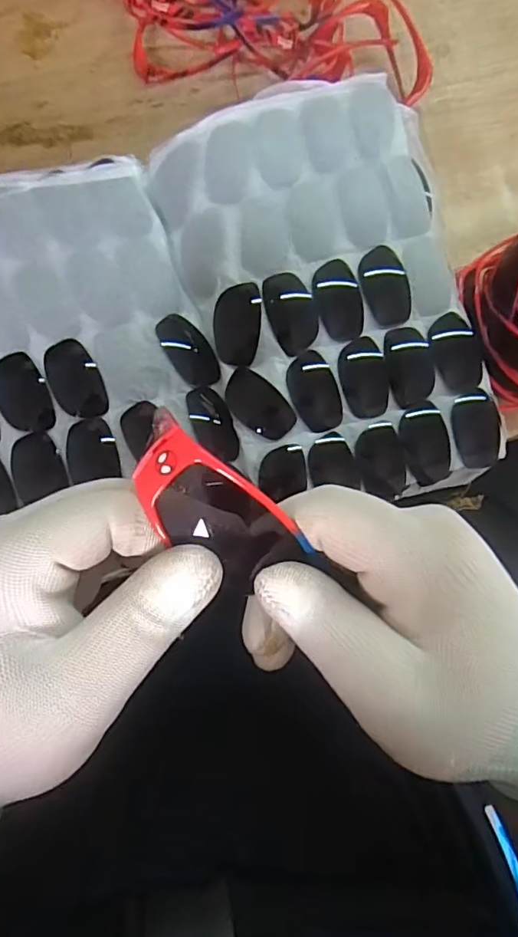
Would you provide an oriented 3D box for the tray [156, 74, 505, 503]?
[{"bbox_3d":[0.039,-0.112,0.384,0.221,0.045,0.295,-17,95,-2],"label":"tray"}]

